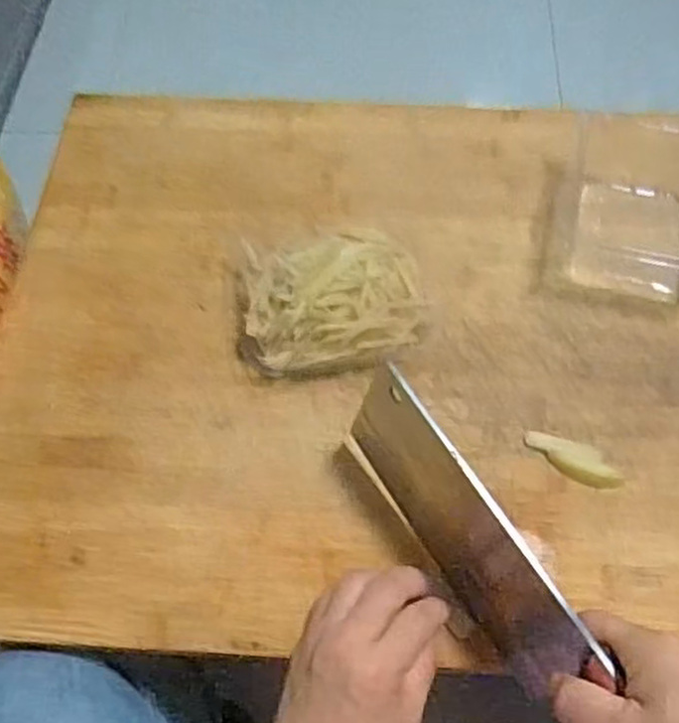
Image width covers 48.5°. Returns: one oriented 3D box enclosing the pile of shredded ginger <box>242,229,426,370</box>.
[{"bbox_3d":[-0.005,-0.047,0.517,0.125,0.064,0.099,-17,63,-8],"label":"pile of shredded ginger"}]

